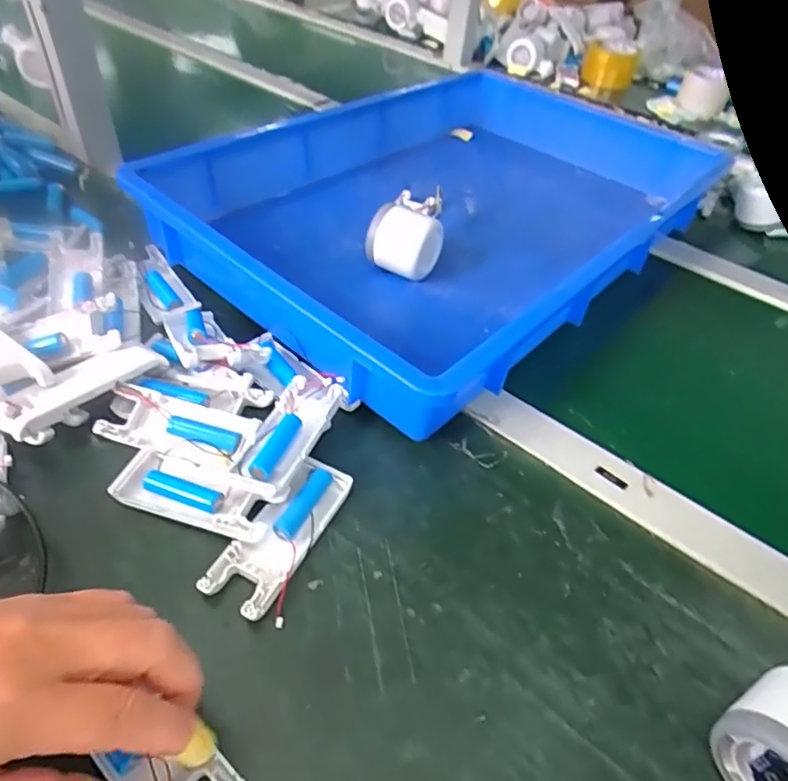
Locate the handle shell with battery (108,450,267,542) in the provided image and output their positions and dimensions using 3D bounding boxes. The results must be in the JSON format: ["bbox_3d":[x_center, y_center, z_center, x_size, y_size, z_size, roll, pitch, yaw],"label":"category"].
[{"bbox_3d":[-0.123,0.064,0.346,0.101,0.016,0.035,16,47,9],"label":"handle shell with battery"}]

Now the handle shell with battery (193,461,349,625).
[{"bbox_3d":[-0.065,0.086,0.338,0.044,0.017,0.103,23,48,15],"label":"handle shell with battery"}]

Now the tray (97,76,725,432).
[{"bbox_3d":[0.072,-0.201,0.577,0.368,0.091,0.545,36,53,26],"label":"tray"}]

